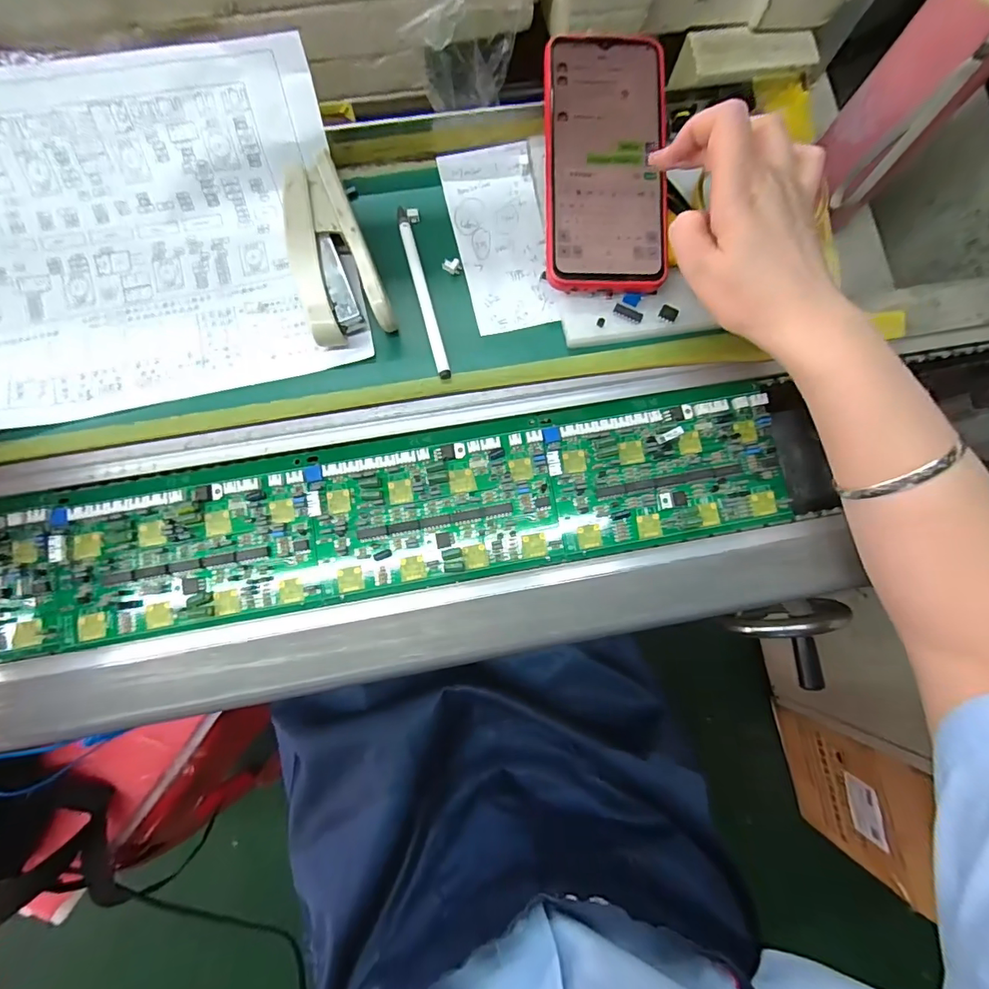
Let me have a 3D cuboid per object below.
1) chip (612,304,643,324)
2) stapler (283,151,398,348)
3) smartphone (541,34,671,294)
[{"bbox_3d":[0.087,-0.118,0.308,0.019,0.004,0.009,19,83,-2],"label":"chip"},{"bbox_3d":[-0.102,-0.152,0.302,0.048,0.027,0.112,-17,86,-5],"label":"stapler"},{"bbox_3d":[0.071,-0.212,0.302,0.076,0.008,0.160,0,89,-4],"label":"smartphone"}]

